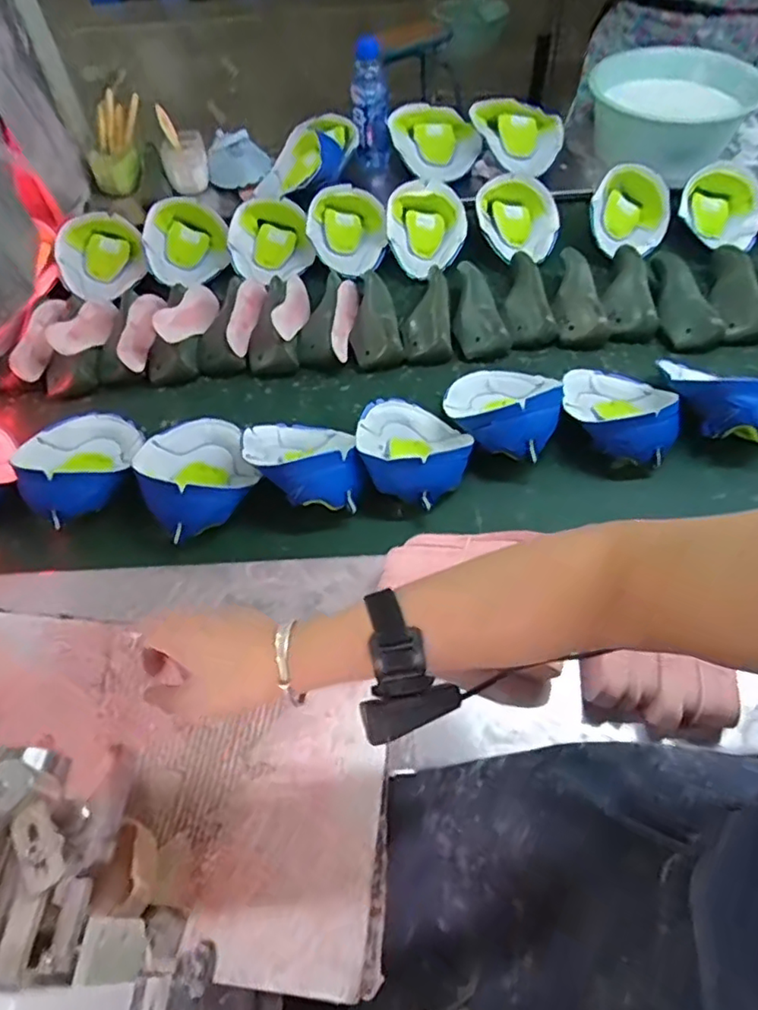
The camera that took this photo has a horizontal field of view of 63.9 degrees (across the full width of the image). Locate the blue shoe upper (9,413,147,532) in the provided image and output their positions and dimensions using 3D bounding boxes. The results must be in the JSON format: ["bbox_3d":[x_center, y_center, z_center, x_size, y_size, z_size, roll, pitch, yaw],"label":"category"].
[{"bbox_3d":[-0.393,-0.066,0.809,0.166,0.065,0.168,-29,61,-21],"label":"blue shoe upper"}]

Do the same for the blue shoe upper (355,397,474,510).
[{"bbox_3d":[0.042,-0.075,0.799,0.145,0.087,0.184,-4,55,-6],"label":"blue shoe upper"}]

